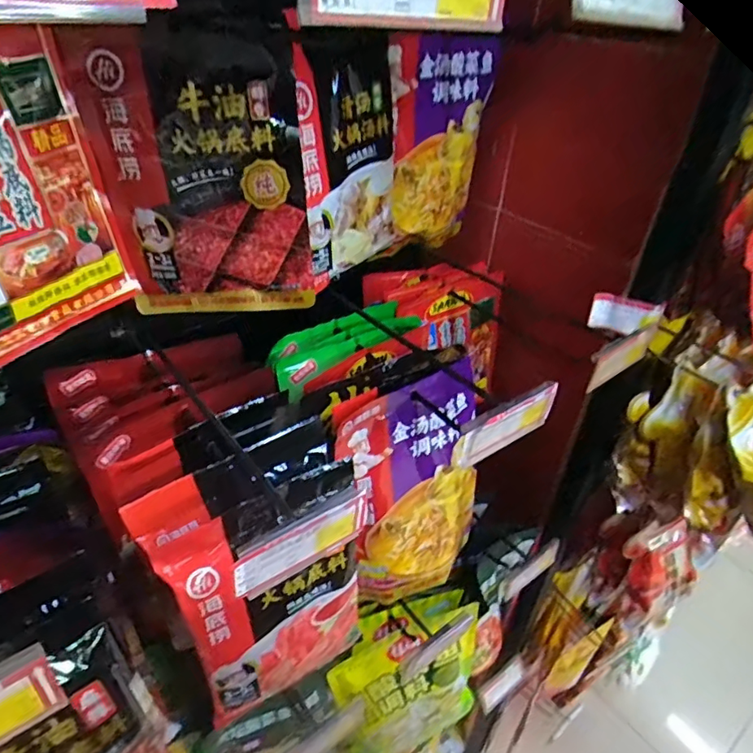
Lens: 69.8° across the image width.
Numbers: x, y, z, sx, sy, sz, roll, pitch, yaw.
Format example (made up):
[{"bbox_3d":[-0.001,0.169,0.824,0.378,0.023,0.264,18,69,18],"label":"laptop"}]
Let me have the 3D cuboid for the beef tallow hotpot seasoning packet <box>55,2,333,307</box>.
[{"bbox_3d":[-0.133,-0.153,0.416,0.167,0.207,0.019,4,37,-1],"label":"beef tallow hotpot seasoning packet"}]

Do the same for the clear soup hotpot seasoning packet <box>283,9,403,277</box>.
[{"bbox_3d":[-0.021,-0.209,0.509,0.029,0.206,0.136,27,43,28],"label":"clear soup hotpot seasoning packet"}]

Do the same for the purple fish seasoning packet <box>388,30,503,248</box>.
[{"bbox_3d":[0.071,-0.258,0.615,0.154,0.223,0.025,-27,47,-35],"label":"purple fish seasoning packet"}]

